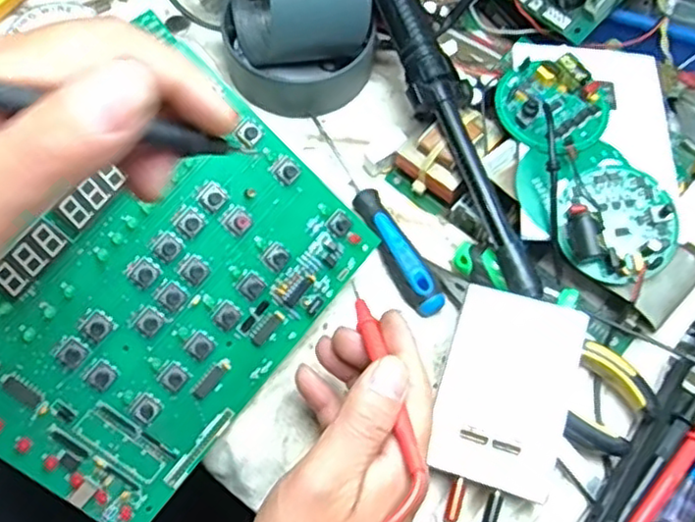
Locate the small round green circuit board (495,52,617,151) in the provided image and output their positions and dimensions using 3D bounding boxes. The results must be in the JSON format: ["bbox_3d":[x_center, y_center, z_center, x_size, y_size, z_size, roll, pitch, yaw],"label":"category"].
[{"bbox_3d":[0.131,-0.099,0.429,0.071,0.023,0.062,19,66,5],"label":"small round green circuit board"}]

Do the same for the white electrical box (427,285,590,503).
[{"bbox_3d":[0.086,0.070,0.370,0.066,0.024,0.104,19,66,5],"label":"white electrical box"}]

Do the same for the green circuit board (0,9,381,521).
[{"bbox_3d":[-0.101,0.019,0.358,0.157,0.010,0.216,43,78,-21],"label":"green circuit board"}]

